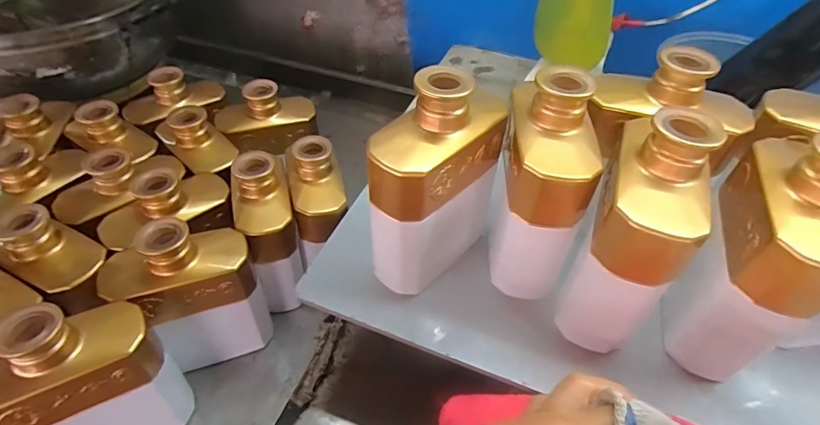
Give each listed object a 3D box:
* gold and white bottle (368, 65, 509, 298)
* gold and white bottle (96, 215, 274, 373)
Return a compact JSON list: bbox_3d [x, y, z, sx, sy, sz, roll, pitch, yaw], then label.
[{"bbox_3d":[0.017,-0.016,0.325,0.053,0.164,0.115,37,58,26],"label":"gold and white bottle"},{"bbox_3d":[-0.192,0.080,0.395,0.112,0.160,0.062,-16,52,-14],"label":"gold and white bottle"}]

